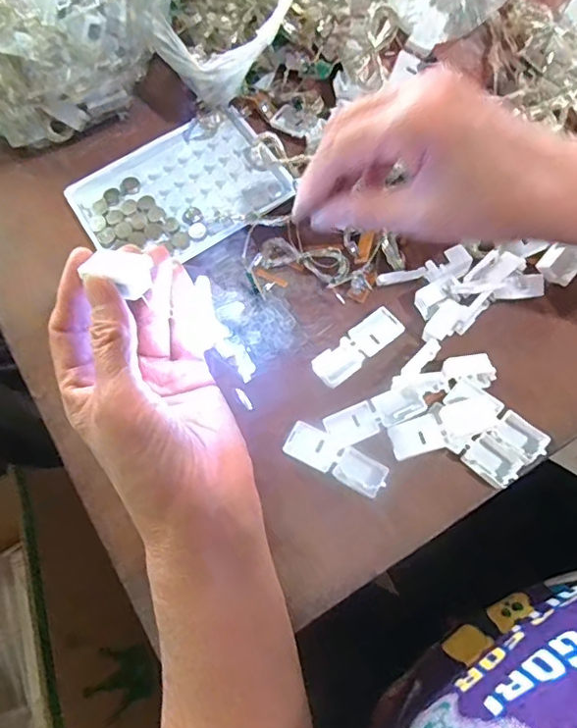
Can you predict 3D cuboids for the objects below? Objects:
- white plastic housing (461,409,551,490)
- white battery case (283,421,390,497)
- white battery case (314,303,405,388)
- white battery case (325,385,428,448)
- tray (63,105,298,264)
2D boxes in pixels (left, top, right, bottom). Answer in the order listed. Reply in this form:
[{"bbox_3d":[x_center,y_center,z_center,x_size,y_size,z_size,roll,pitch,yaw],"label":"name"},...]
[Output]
[{"bbox_3d":[0.116,0.045,0.293,0.039,0.011,0.026,-36,73,-8],"label":"white plastic housing"},{"bbox_3d":[0.026,0.051,0.298,0.055,0.005,0.020,28,75,12],"label":"white battery case"},{"bbox_3d":[0.040,-0.009,0.320,0.056,0.008,0.021,-38,73,-9],"label":"white battery case"},{"bbox_3d":[0.047,0.028,0.304,0.054,0.007,0.019,-24,72,-4],"label":"white battery case"},{"bbox_3d":[-0.072,-0.115,0.366,0.128,0.014,0.096,-33,73,-7],"label":"tray"}]

